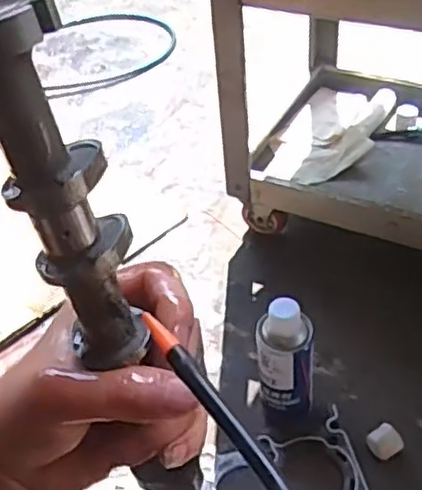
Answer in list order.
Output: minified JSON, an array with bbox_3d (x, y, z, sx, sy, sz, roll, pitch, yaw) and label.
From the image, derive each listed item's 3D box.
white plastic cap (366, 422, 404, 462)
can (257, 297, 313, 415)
[{"bbox_3d":[0.211,0.239,0.801,0.036,0.034,0.030,-19,46,-13],"label":"white plastic cap"},{"bbox_3d":[0.087,0.147,0.793,0.066,0.195,0.056,0,44,6],"label":"can"}]

